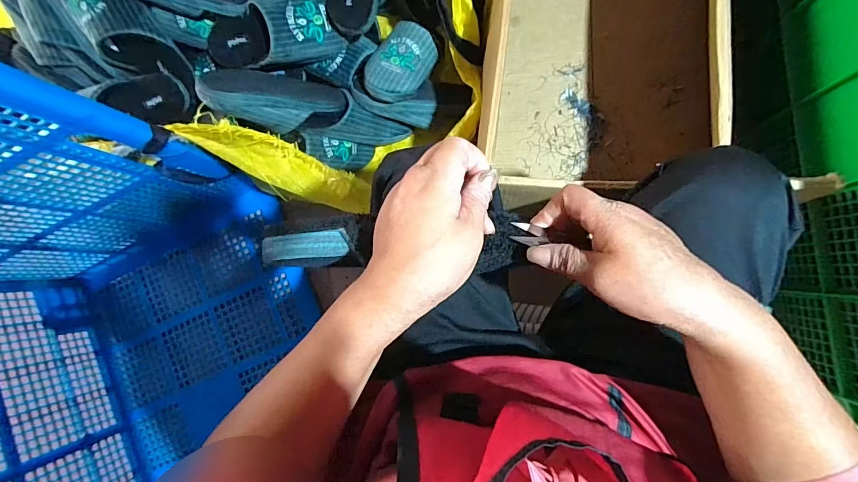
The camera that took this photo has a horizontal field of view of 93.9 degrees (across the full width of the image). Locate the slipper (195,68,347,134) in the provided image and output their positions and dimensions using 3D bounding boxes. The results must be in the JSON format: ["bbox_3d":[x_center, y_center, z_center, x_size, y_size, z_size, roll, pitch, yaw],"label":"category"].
[{"bbox_3d":[-0.283,-0.262,0.744,0.254,0.058,0.111,-2,85,-23],"label":"slipper"}]

